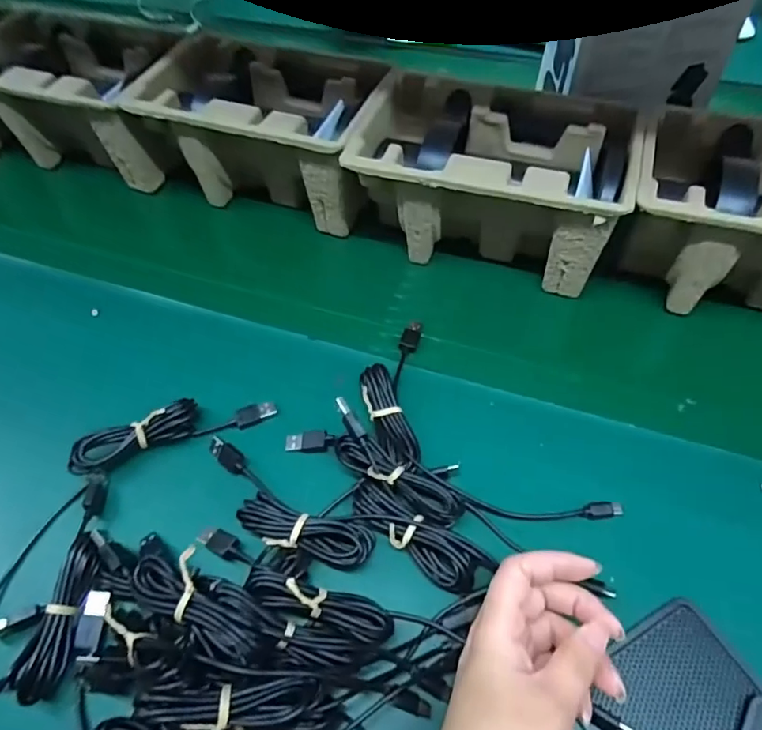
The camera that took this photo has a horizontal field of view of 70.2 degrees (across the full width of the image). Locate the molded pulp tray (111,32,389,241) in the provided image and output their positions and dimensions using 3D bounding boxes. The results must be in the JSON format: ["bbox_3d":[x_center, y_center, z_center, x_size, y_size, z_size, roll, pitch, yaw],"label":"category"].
[{"bbox_3d":[-0.105,-0.230,0.540,0.219,0.108,0.146,17,59,15],"label":"molded pulp tray"}]

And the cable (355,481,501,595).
[{"bbox_3d":[0.022,0.112,0.347,0.093,0.024,0.031,24,61,19],"label":"cable"}]

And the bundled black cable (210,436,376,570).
[{"bbox_3d":[-0.067,0.091,0.361,0.131,0.015,0.058,13,58,13],"label":"bundled black cable"}]

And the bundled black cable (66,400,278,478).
[{"bbox_3d":[-0.152,0.044,0.397,0.141,0.025,0.028,-22,58,-10],"label":"bundled black cable"}]

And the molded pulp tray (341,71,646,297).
[{"bbox_3d":[0.098,-0.156,0.486,0.216,0.120,0.137,14,58,13],"label":"molded pulp tray"}]

